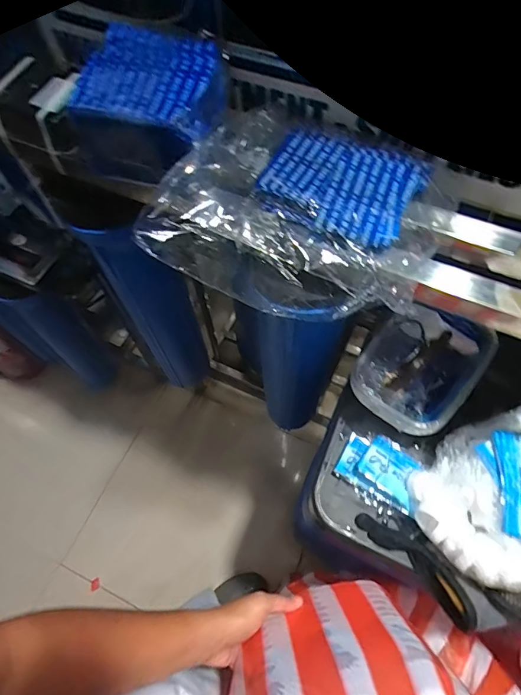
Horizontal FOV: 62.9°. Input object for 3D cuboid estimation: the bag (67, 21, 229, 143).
[{"bbox_3d":[-0.088,-0.210,0.345,0.109,0.032,0.095,15,65,8],"label":"bag"}]

